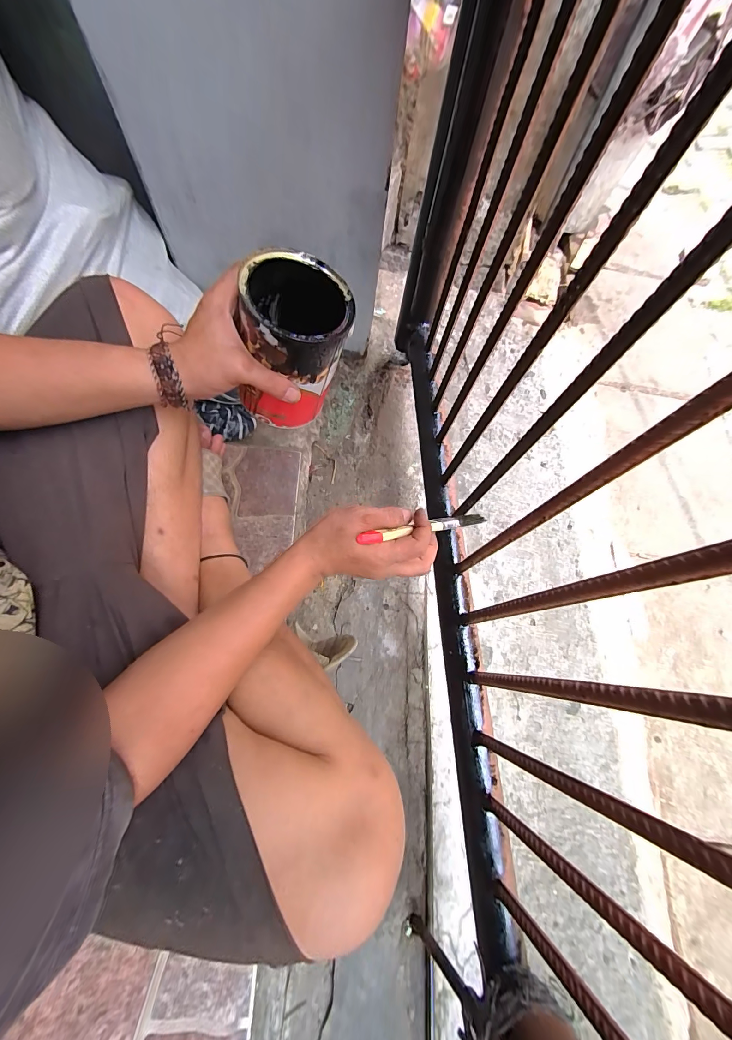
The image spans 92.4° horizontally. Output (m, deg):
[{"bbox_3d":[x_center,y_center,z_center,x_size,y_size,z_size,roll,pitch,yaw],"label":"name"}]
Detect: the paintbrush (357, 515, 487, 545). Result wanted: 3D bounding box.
[{"bbox_3d":[0.064,0.007,0.359,0.159,0.009,0.014,-8,65,-32],"label":"paintbrush"}]

